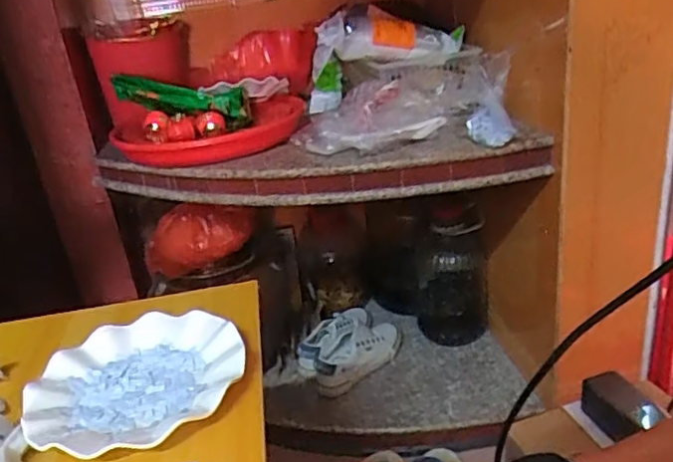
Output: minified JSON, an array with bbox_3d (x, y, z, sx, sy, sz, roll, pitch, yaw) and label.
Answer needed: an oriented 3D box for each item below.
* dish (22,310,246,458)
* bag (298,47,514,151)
[{"bbox_3d":[-0.174,0.131,0.530,0.179,0.023,0.175,-5,24,2],"label":"dish"},{"bbox_3d":[0.096,-0.206,0.980,0.333,0.109,0.204,-6,24,1],"label":"bag"}]

